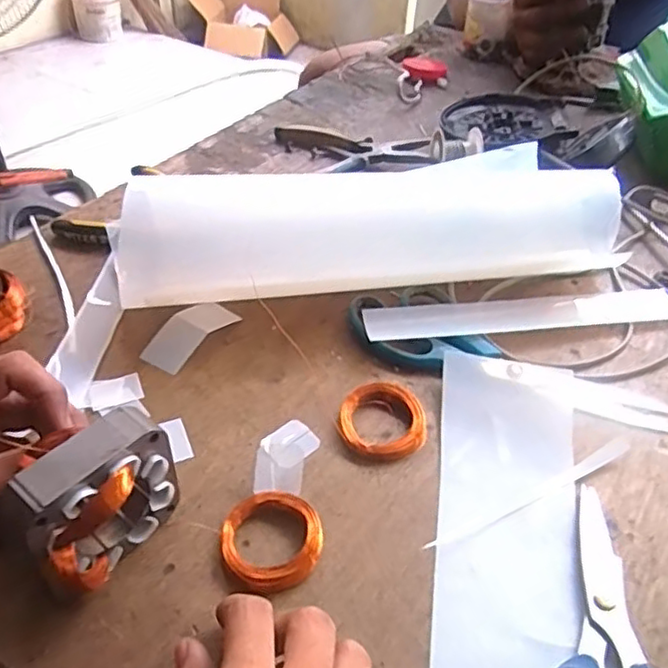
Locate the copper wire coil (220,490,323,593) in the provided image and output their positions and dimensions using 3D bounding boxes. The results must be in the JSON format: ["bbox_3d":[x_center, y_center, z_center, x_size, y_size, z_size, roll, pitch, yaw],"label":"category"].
[{"bbox_3d":[-0.034,0.112,0.356,0.054,0.010,0.057,2,43,-1],"label":"copper wire coil"}]

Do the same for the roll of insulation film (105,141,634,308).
[{"bbox_3d":[0.026,-0.088,0.513,0.390,0.073,0.102,-5,44,-8],"label":"roll of insulation film"}]

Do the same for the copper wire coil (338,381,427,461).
[{"bbox_3d":[0.032,0.056,0.421,0.056,0.012,0.058,2,43,-1],"label":"copper wire coil"}]

